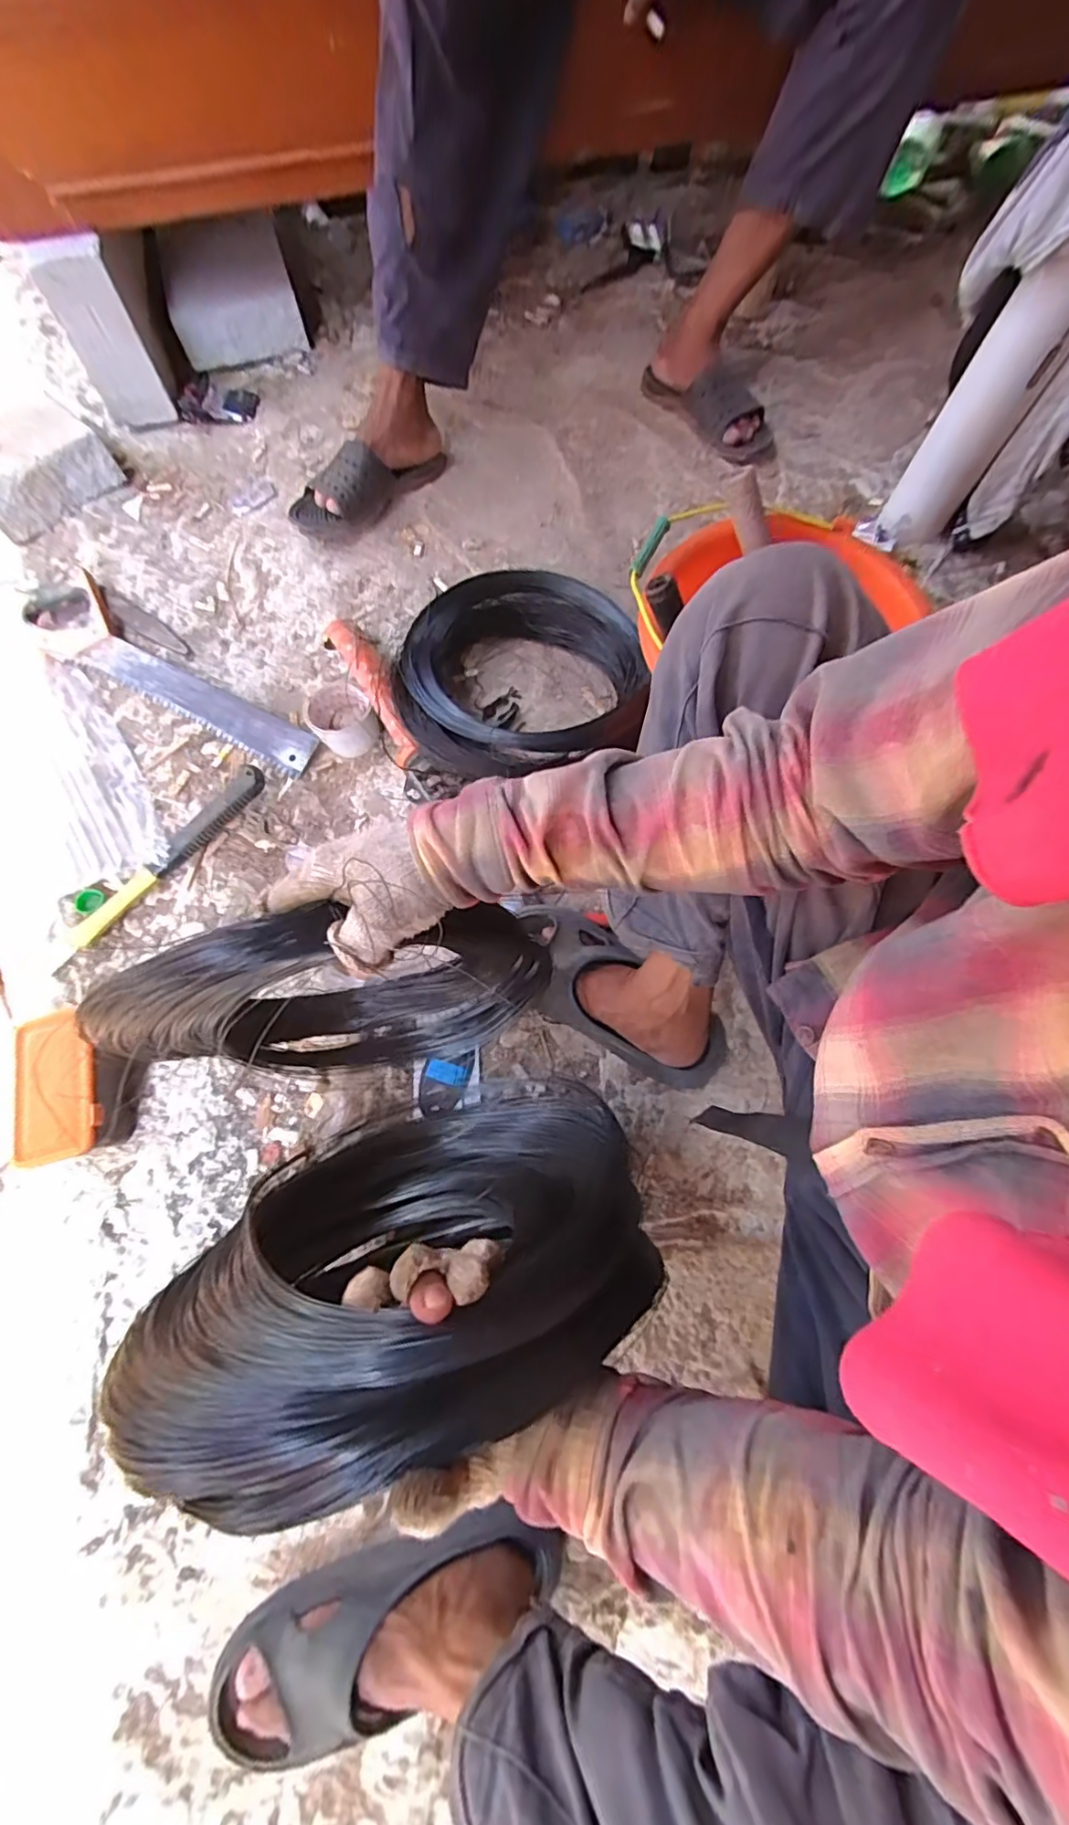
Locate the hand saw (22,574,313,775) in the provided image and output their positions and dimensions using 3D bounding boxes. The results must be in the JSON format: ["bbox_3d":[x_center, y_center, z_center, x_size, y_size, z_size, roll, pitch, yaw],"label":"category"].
[{"bbox_3d":[-0.493,-0.309,0.798,0.463,0.026,0.108,34,73,10],"label":"hand saw"}]

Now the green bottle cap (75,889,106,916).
[{"bbox_3d":[-0.529,-0.014,0.709,0.027,0.010,0.031,38,76,10],"label":"green bottle cap"}]

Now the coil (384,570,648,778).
[{"bbox_3d":[-0.022,-0.304,0.755,0.293,0.107,0.288,0,70,-1],"label":"coil"}]

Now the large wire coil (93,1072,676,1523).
[{"bbox_3d":[-0.089,0.255,0.451,0.334,0.341,0.120,-9,95,-5],"label":"large wire coil"}]

